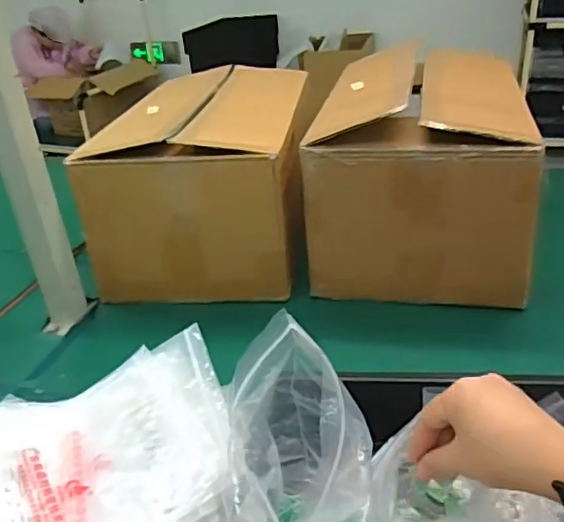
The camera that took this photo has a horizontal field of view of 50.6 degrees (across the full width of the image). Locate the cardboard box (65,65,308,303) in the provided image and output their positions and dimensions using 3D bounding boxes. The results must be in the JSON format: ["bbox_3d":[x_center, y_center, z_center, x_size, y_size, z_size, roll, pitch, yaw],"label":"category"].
[{"bbox_3d":[-0.107,-0.151,0.989,0.291,0.214,0.476,0,30,8],"label":"cardboard box"}]

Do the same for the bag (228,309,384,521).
[{"bbox_3d":[0.018,0.162,0.426,0.105,0.227,0.085,-7,-13,-8],"label":"bag"}]

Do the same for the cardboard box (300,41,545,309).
[{"bbox_3d":[0.207,-0.142,0.929,0.293,0.271,0.382,1,30,11],"label":"cardboard box"}]

